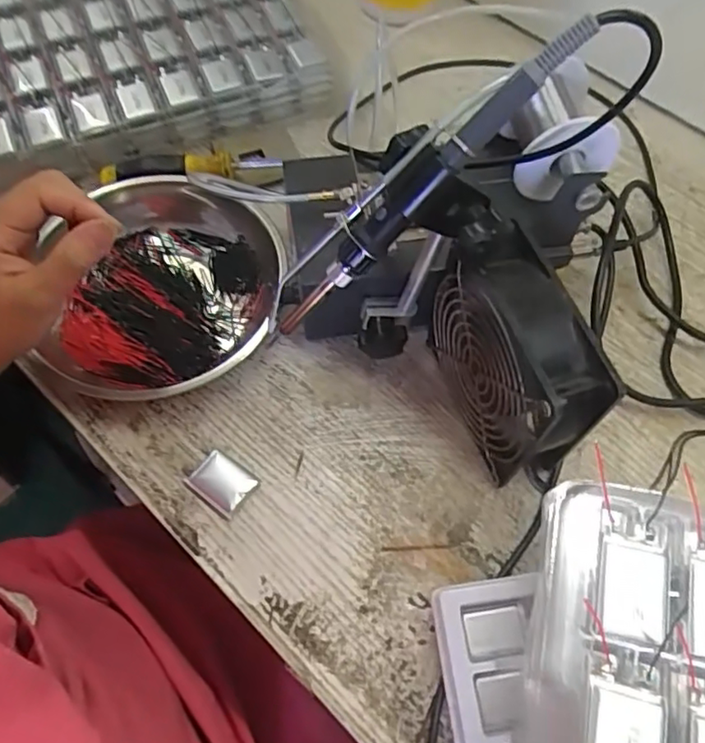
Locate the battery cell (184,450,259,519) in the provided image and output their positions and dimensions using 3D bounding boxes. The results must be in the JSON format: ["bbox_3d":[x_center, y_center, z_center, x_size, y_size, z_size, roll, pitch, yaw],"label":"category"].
[{"bbox_3d":[-0.085,0.071,0.393,0.039,0.011,0.030,33,65,14],"label":"battery cell"}]

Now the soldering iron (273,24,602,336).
[{"bbox_3d":[0.027,-0.084,0.293,0.198,0.019,0.018,-43,63,25],"label":"soldering iron"}]

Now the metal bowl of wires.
[{"bbox_3d":[-0.130,-0.059,0.440,0.153,0.043,0.183,11,62,3],"label":"metal bowl of wires"}]

